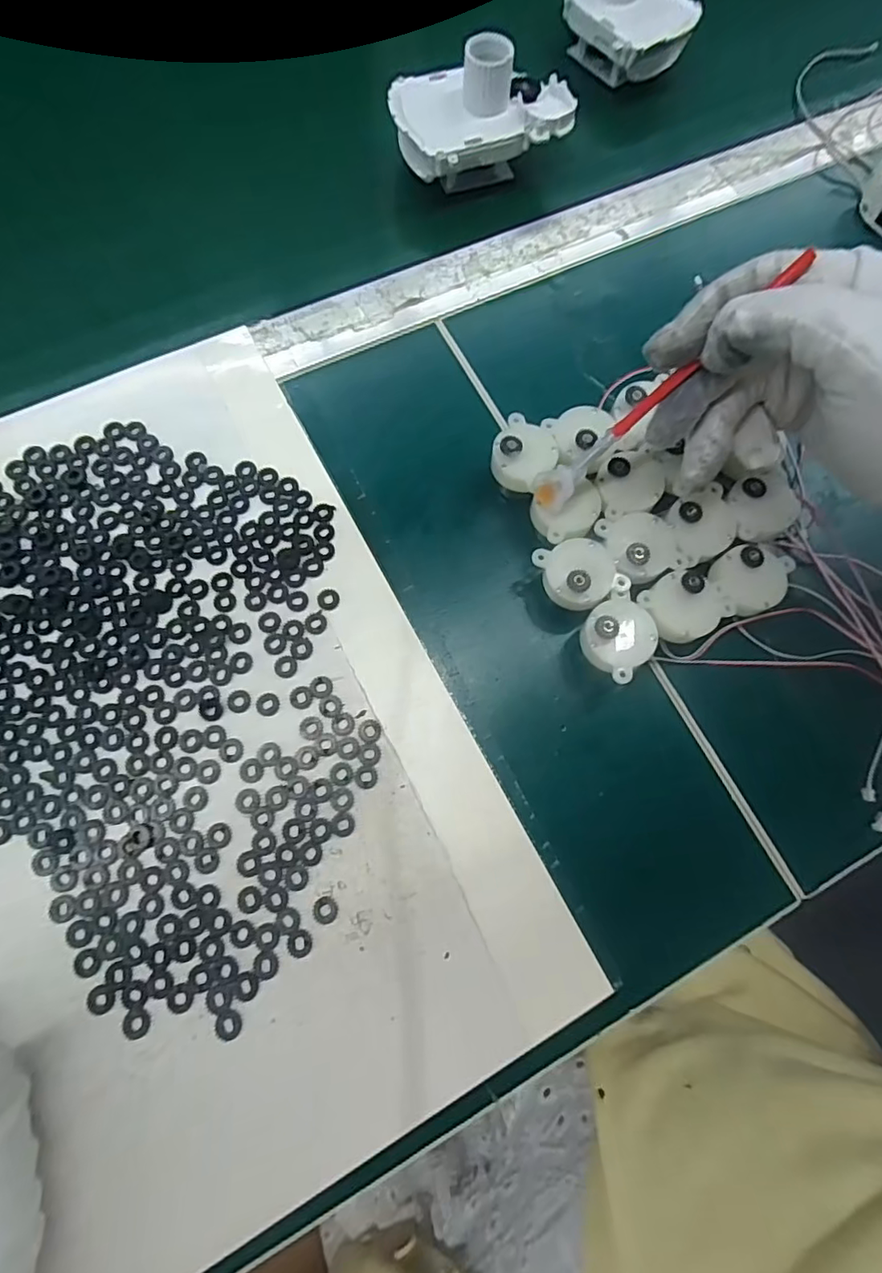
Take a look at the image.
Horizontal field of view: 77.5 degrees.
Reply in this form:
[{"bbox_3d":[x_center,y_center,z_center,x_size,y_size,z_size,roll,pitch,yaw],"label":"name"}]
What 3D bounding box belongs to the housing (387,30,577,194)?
[{"bbox_3d":[0.023,-0.310,0.327,0.100,0.057,0.064,-15,76,-7],"label":"housing"}]

